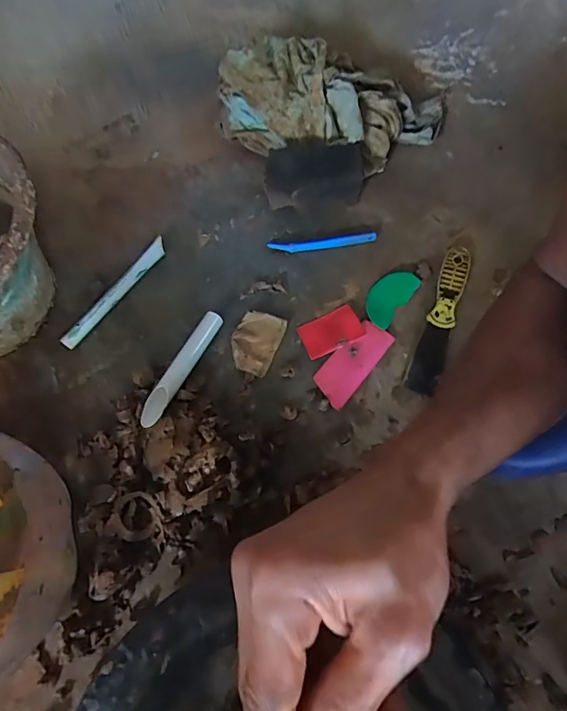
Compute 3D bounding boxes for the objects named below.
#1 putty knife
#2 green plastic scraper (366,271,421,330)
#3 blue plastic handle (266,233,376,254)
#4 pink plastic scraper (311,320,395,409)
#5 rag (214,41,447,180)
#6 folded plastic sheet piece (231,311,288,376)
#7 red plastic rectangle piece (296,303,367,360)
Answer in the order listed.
[{"bbox_3d":[0.188,-0.049,0.571,0.034,0.016,0.192,20,69,10],"label":"putty knife"},{"bbox_3d":[0.129,-0.074,0.588,0.044,0.006,0.084,37,73,15],"label":"green plastic scraper"},{"bbox_3d":[0.050,-0.143,0.618,0.136,0.009,0.017,-5,67,0],"label":"blue plastic handle"},{"bbox_3d":[0.079,0.006,0.558,0.046,0.004,0.106,39,76,11],"label":"pink plastic scraper"},{"bbox_3d":[0.060,-0.340,0.665,0.304,0.072,0.157,17,69,9],"label":"rag"},{"bbox_3d":[-0.033,-0.017,0.567,0.054,0.012,0.074,18,69,9],"label":"folded plastic sheet piece"},{"bbox_3d":[0.056,-0.029,0.573,0.073,0.006,0.045,-26,71,-8],"label":"red plastic rectangle piece"}]

